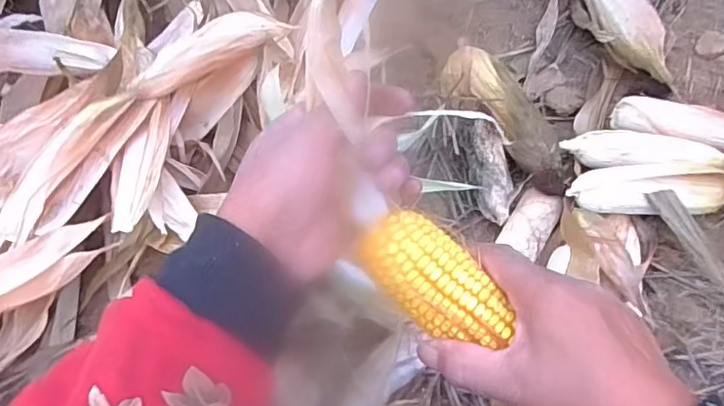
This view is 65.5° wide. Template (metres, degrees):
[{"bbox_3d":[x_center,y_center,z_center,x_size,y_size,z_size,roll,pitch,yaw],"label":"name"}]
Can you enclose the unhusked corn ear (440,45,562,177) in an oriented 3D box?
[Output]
[{"bbox_3d":[0.189,-0.126,0.773,0.084,0.050,0.222,-32,78,-8],"label":"unhusked corn ear"}]

